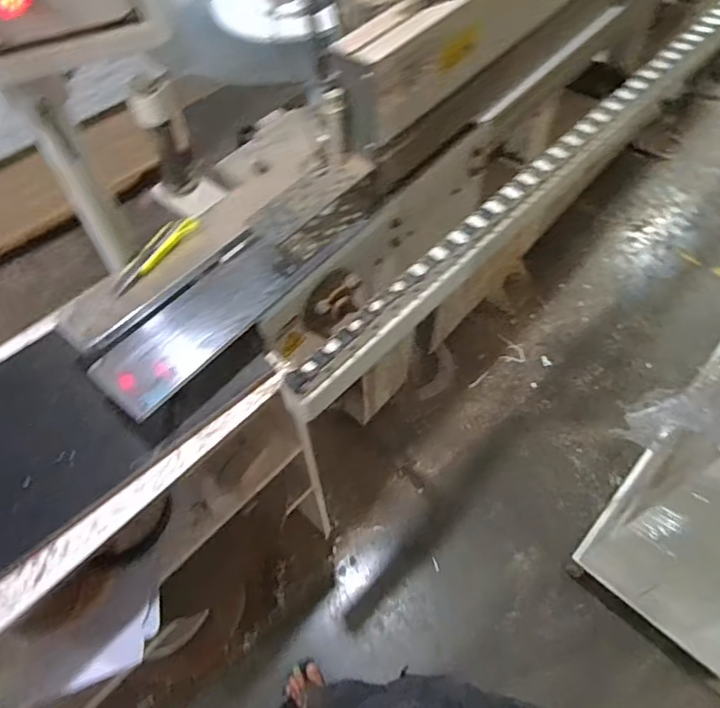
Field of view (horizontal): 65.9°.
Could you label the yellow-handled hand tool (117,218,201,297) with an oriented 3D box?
[{"bbox_3d":[-0.338,-0.168,0.909,0.057,0.015,0.168,39,80,24],"label":"yellow-handled hand tool"}]

